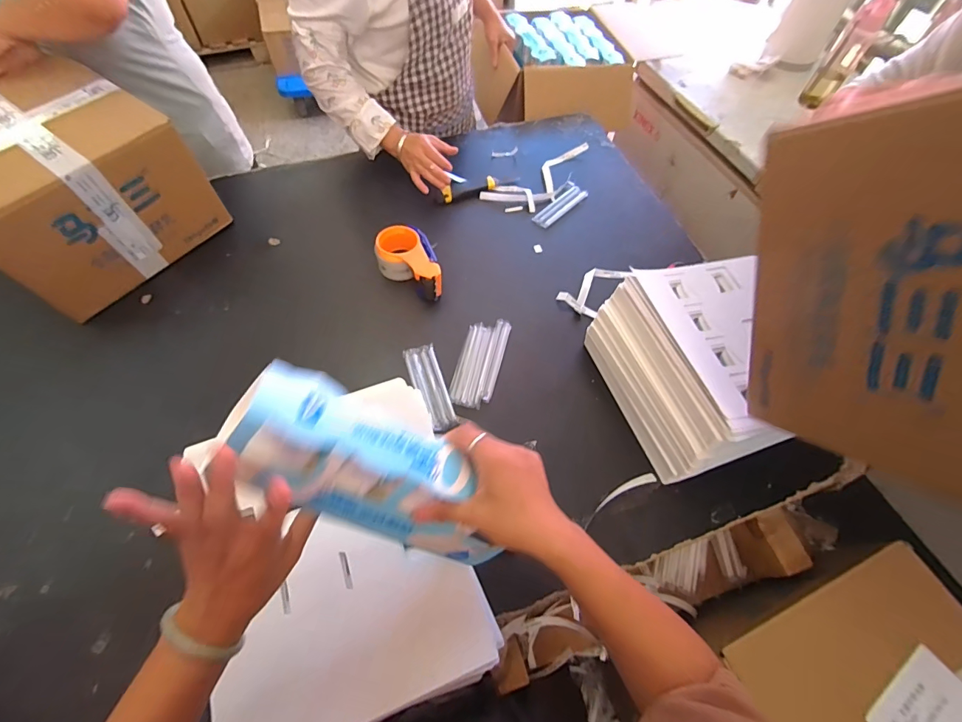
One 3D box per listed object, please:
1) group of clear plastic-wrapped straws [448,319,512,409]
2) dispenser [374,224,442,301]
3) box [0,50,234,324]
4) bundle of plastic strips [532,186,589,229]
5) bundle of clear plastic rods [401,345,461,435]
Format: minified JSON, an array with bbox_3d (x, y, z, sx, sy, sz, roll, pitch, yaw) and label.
[{"bbox_3d":[-0.002,0.002,0.714,0.071,0.015,0.167,13,63,6],"label":"group of clear plastic-wrapped straws"},{"bbox_3d":[-0.138,-0.180,0.791,0.097,0.069,0.153,-21,64,-11],"label":"dispenser"},{"bbox_3d":[-0.718,-0.302,0.737,0.289,0.219,0.327,32,64,15],"label":"box"},{"bbox_3d":[0.174,-0.335,0.903,0.041,0.004,0.148,41,69,19],"label":"bundle of plastic strips"},{"bbox_3d":[-0.085,0.043,0.692,0.052,0.016,0.156,-17,63,-9],"label":"bundle of clear plastic rods"}]

